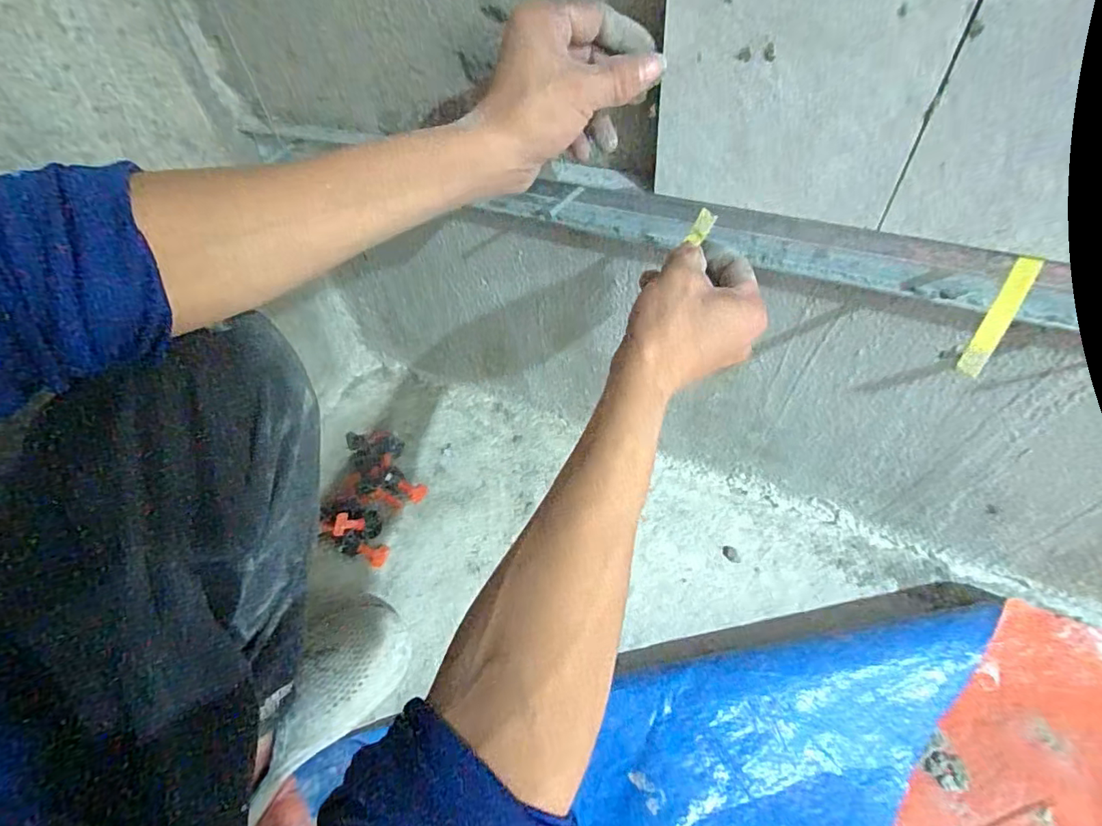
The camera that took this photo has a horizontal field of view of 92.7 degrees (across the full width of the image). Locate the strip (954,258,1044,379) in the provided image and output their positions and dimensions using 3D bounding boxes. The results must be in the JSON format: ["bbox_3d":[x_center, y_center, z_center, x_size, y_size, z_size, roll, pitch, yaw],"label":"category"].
[{"bbox_3d":[0.263,-0.056,0.309,0.013,0.007,0.072,30,100,25],"label":"strip"}]

